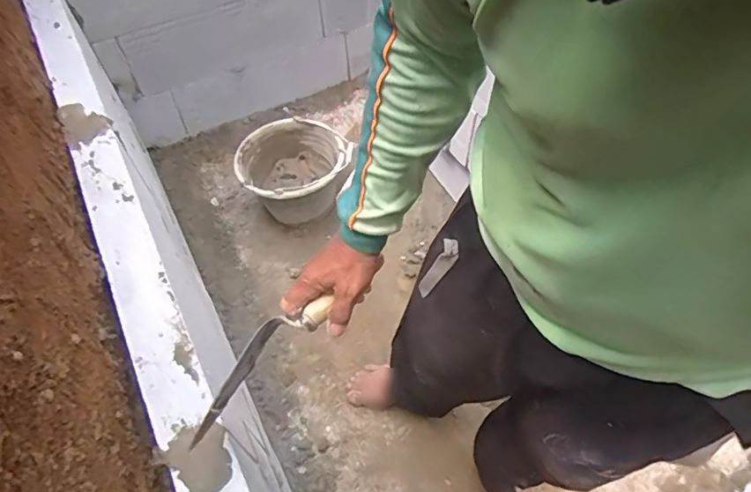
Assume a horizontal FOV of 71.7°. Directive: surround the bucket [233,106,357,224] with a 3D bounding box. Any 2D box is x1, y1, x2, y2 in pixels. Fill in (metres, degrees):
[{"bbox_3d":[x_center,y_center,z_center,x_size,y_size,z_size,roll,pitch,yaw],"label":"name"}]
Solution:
[{"bbox_3d":[-0.222,-0.208,1.525,0.290,0.212,0.277,-2,55,2],"label":"bucket"}]

